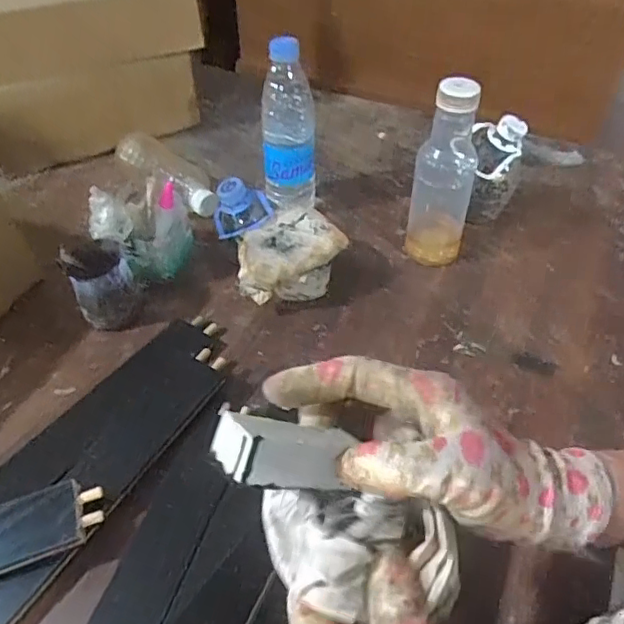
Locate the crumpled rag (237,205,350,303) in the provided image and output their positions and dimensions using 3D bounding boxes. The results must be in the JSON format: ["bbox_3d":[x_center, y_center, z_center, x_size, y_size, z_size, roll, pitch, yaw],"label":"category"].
[{"bbox_3d":[-0.027,-0.055,0.639,0.114,0.076,0.089,-34,56,-27],"label":"crumpled rag"}]

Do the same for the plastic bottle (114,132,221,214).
[{"bbox_3d":[-0.189,-0.181,0.775,0.193,0.048,0.064,34,56,27],"label":"plastic bottle"}]

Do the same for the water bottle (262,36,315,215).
[{"bbox_3d":[-0.028,-0.215,0.694,0.062,0.209,0.058,0,48,1],"label":"water bottle"}]

